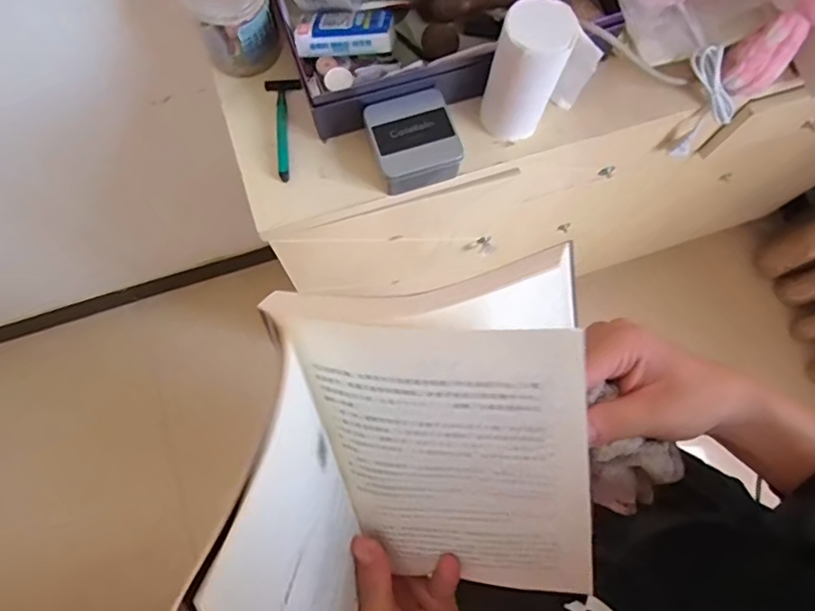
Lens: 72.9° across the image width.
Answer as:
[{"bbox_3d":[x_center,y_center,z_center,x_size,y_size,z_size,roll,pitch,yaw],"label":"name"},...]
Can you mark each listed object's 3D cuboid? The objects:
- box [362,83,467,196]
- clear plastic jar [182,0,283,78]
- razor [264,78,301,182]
[{"bbox_3d":[0.011,-0.172,0.577,0.101,0.046,0.095,-21,78,-6],"label":"box"},{"bbox_3d":[-0.187,-0.311,0.595,0.086,0.113,0.079,-16,77,-5],"label":"clear plastic jar"},{"bbox_3d":[-0.129,-0.196,0.603,0.038,0.013,0.120,-11,77,-4],"label":"razor"}]

